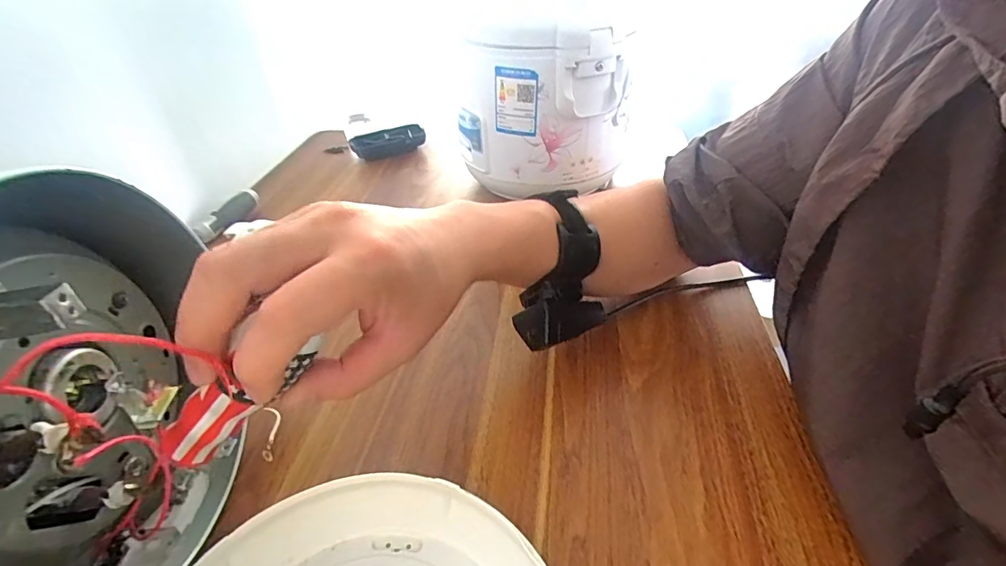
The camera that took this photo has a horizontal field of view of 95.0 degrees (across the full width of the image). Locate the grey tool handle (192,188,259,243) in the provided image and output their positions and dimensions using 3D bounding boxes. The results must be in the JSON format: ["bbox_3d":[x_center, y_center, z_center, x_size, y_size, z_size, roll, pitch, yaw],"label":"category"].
[{"bbox_3d":[-0.327,-0.085,0.550,0.018,0.020,0.091,10,41,16],"label":"grey tool handle"}]

